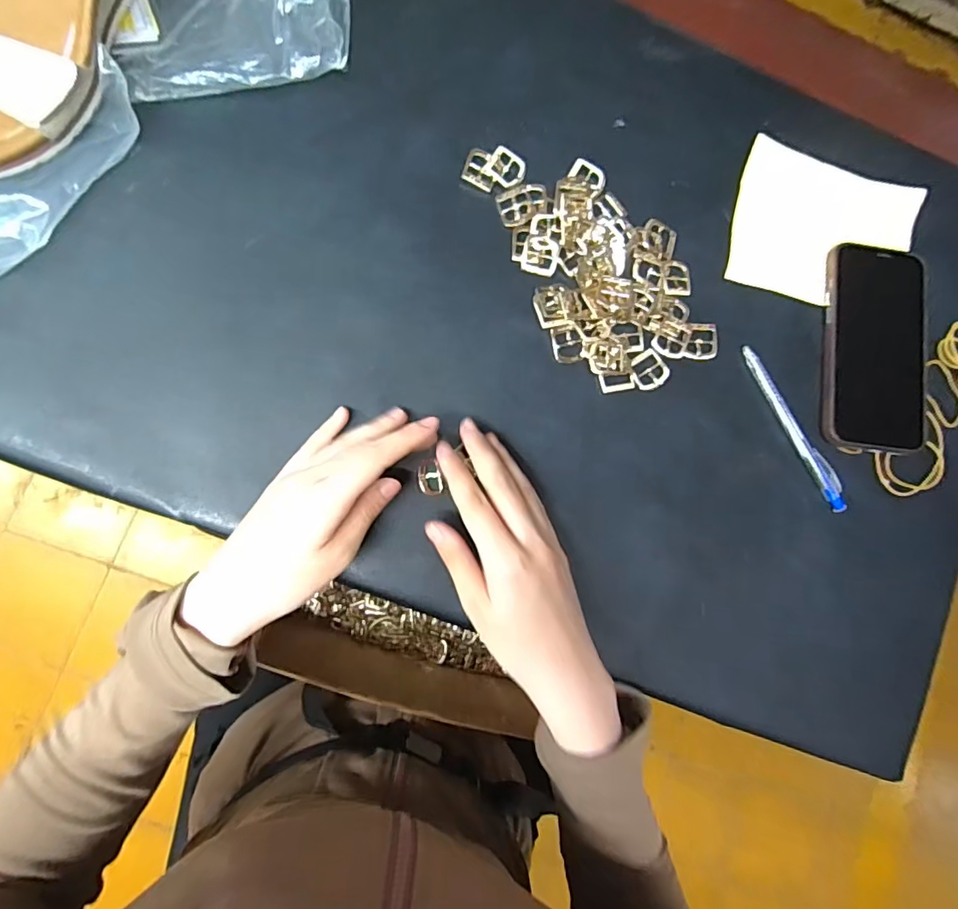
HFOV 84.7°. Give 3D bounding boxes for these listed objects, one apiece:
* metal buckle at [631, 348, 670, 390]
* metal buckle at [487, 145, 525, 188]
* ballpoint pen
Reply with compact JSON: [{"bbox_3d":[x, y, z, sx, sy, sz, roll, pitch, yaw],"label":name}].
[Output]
[{"bbox_3d":[0.126,-0.062,0.389,0.028,0.004,0.028,-40,91,-9],"label":"metal buckle"},{"bbox_3d":[0.021,-0.213,0.389,0.027,0.004,0.025,30,82,-5],"label":"metal buckle"},{"bbox_3d":[0.238,-0.020,0.396,0.014,0.008,0.140,-31,90,-9],"label":"ballpoint pen"}]

